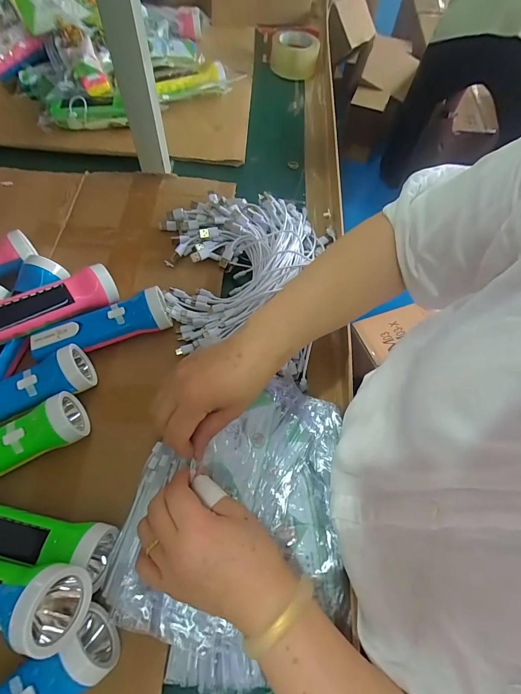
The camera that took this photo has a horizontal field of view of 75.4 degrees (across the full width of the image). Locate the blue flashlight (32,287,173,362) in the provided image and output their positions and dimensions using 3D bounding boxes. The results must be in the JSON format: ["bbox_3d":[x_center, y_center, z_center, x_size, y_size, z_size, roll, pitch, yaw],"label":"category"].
[{"bbox_3d":[-0.194,-0.026,0.415,0.159,0.041,0.049,-15,65,-11],"label":"blue flashlight"}]

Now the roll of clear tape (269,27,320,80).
[{"bbox_3d":[0.081,-0.700,0.800,0.111,0.062,0.111,1,63,-3],"label":"roll of clear tape"}]

